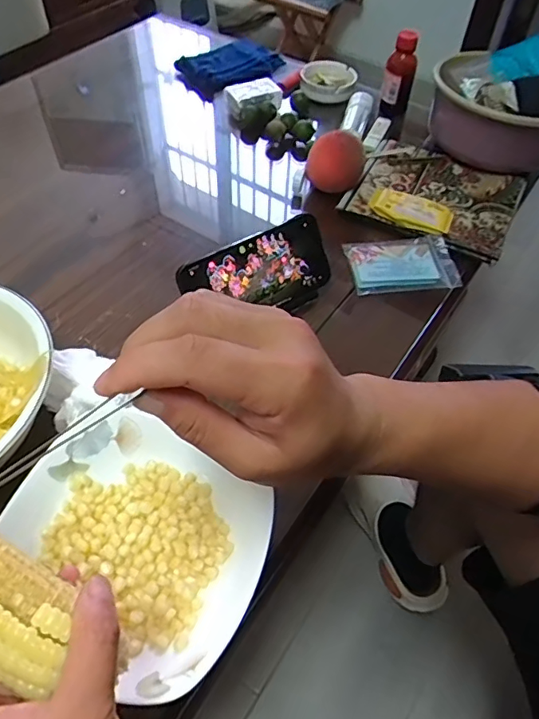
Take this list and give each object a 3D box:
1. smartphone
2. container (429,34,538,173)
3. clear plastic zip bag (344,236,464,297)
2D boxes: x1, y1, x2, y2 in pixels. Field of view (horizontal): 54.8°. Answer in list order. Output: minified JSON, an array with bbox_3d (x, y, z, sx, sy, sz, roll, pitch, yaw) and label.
[{"bbox_3d":[-0.007,-0.082,0.523,0.160,0.087,0.010,-29,25,-20],"label":"smartphone"},{"bbox_3d":[0.317,-0.334,0.695,0.177,0.108,0.186,1,53,-2],"label":"container"},{"bbox_3d":[0.150,-0.107,0.596,0.116,0.017,0.076,-3,53,-5],"label":"clear plastic zip bag"}]

